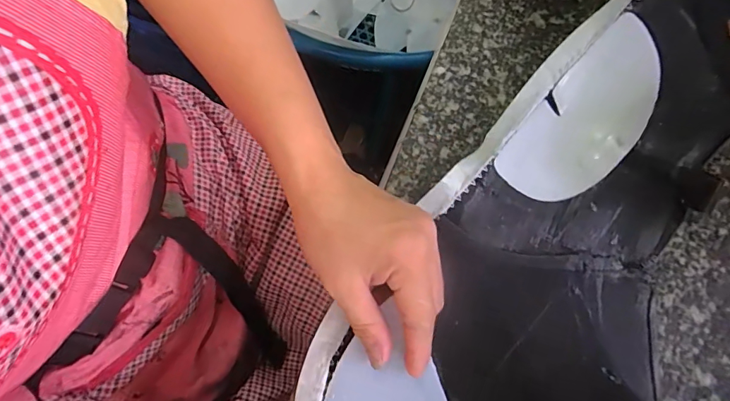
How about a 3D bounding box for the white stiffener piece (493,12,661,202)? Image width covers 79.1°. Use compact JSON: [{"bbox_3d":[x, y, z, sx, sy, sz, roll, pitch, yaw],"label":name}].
[{"bbox_3d":[0.146,-0.052,0.285,0.061,0.025,0.133,41,75,10],"label":"white stiffener piece"}]

